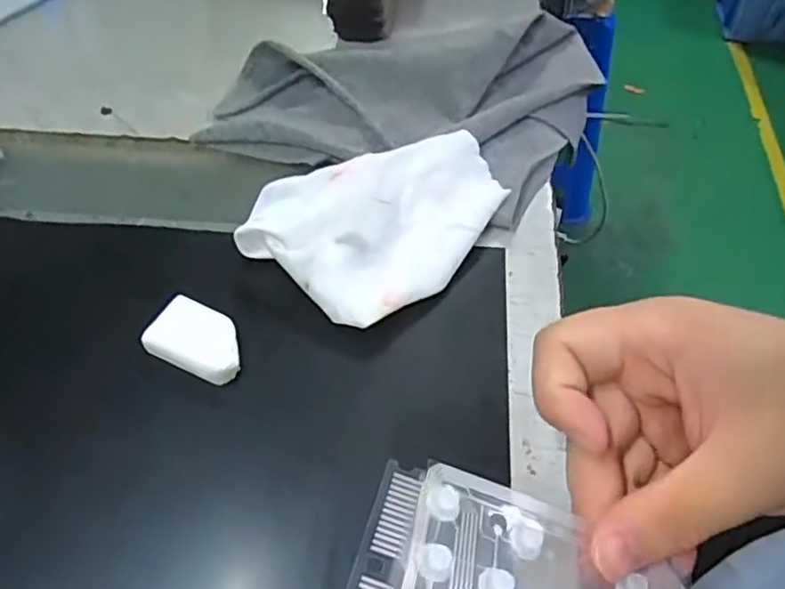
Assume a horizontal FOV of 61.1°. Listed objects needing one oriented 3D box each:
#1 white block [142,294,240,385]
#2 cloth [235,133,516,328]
[{"bbox_3d":[-0.076,0.019,0.267,0.040,0.011,0.027,24,56,16],"label":"white block"},{"bbox_3d":[-0.004,-0.040,0.303,0.087,0.025,0.113,35,59,23],"label":"cloth"}]

